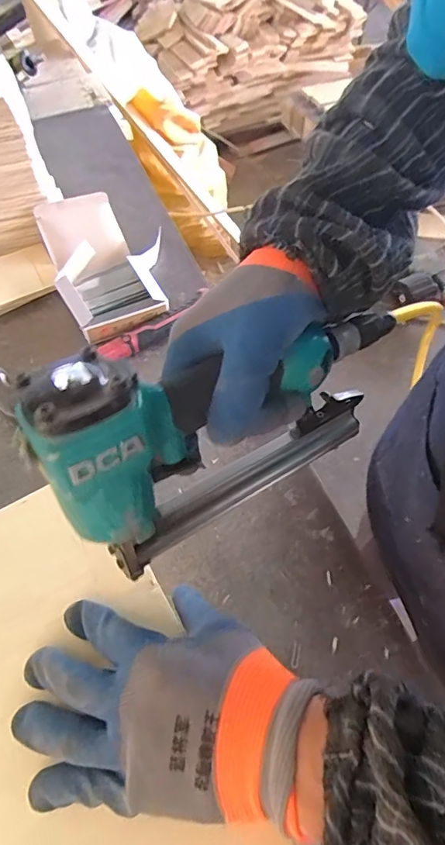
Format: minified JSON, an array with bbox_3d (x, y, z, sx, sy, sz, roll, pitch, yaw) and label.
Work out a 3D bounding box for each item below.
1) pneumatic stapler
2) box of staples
[{"bbox_3d":[0.014,-0.017,0.319,0.252,0.154,0.065,-32,60,-17],"label":"pneumatic stapler"},{"bbox_3d":[-0.167,-0.242,0.731,0.170,0.060,0.280,-18,57,-9],"label":"box of staples"}]

